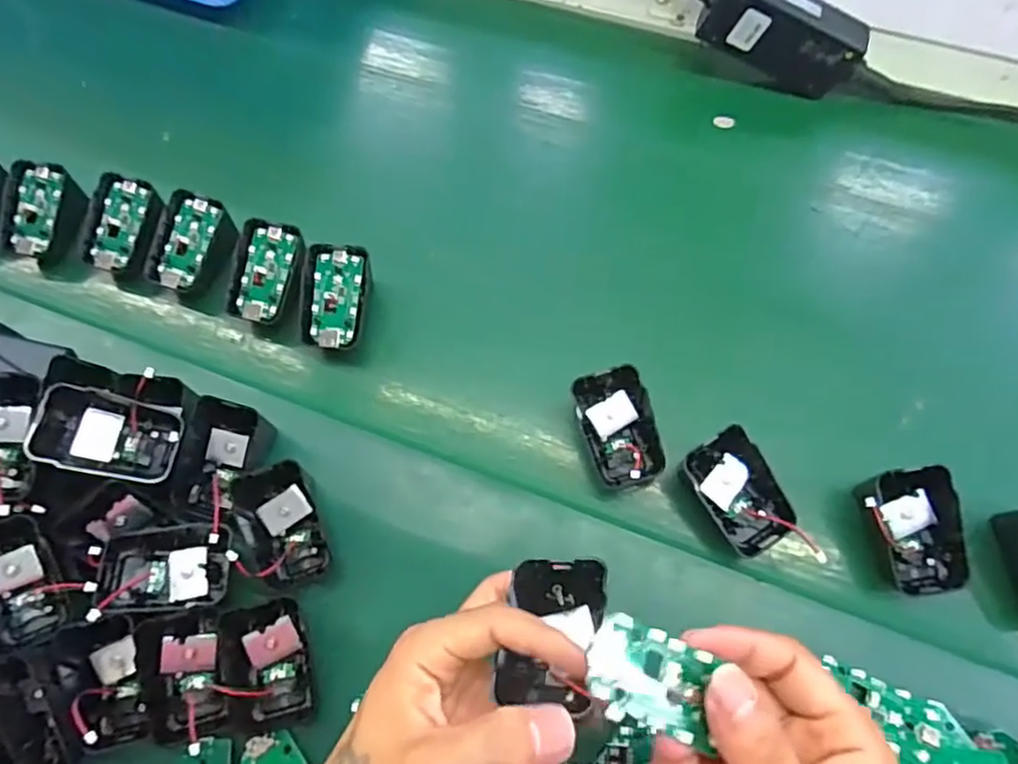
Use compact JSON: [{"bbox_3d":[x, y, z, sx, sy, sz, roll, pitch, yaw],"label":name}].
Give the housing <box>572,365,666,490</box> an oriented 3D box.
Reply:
[{"bbox_3d":[0.067,0.029,0.382,0.044,0.034,0.065,-16,69,-4],"label":"housing"}]

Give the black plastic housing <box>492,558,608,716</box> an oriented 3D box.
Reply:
[{"bbox_3d":[0.019,0.106,0.271,0.040,0.016,0.060,9,69,5],"label":"black plastic housing"}]

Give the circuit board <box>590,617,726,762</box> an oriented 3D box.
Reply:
[{"bbox_3d":[0.052,0.106,0.225,0.051,0.004,0.032,26,64,-16],"label":"circuit board"}]

